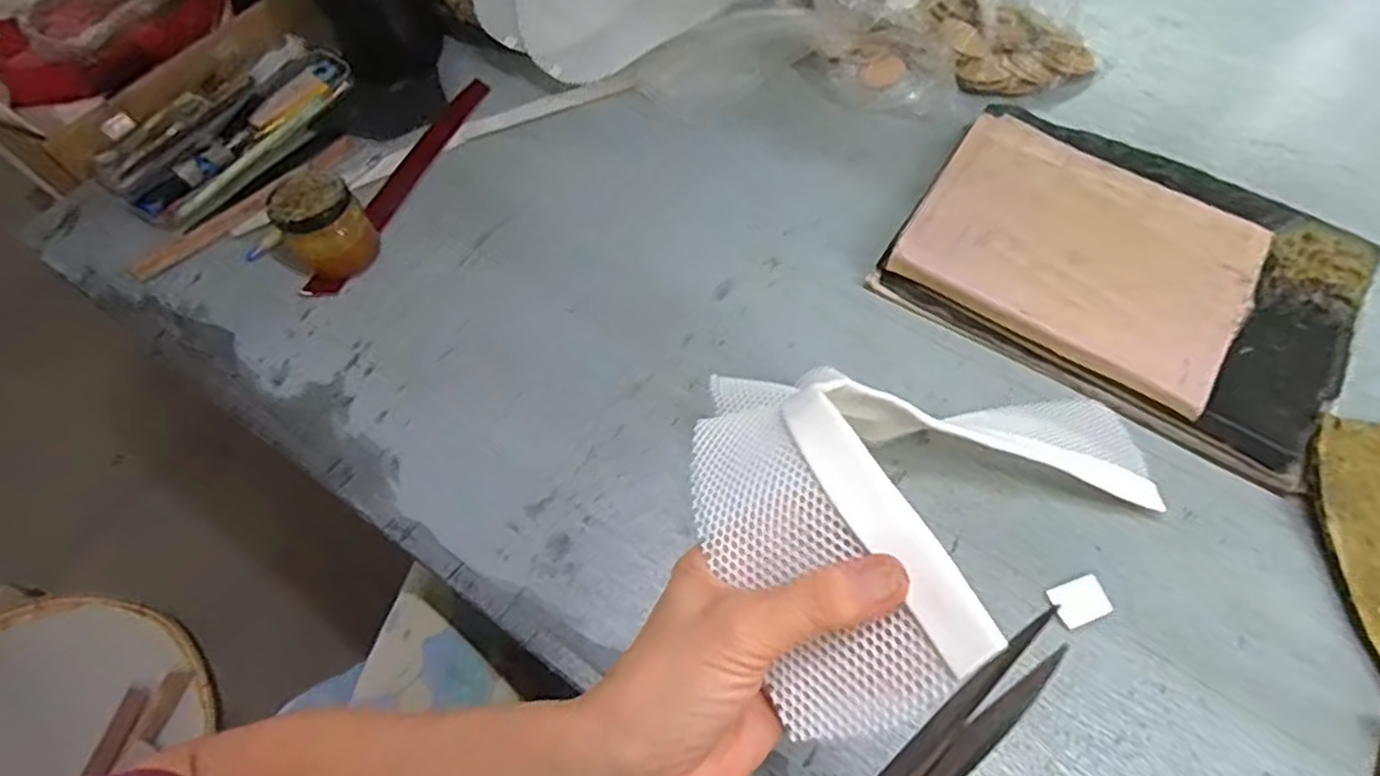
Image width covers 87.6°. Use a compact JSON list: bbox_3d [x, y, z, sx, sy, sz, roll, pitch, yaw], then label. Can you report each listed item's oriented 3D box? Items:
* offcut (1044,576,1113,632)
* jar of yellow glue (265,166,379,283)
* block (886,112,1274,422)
[{"bbox_3d":[0.239,0.131,0.440,0.032,0.007,0.025,-20,63,-8],"label":"offcut"},{"bbox_3d":[-0.283,-0.126,0.560,0.059,0.069,0.054,-1,62,2],"label":"jar of yellow glue"},{"bbox_3d":[0.280,-0.101,0.518,0.220,0.015,0.170,30,66,17],"label":"block"}]

